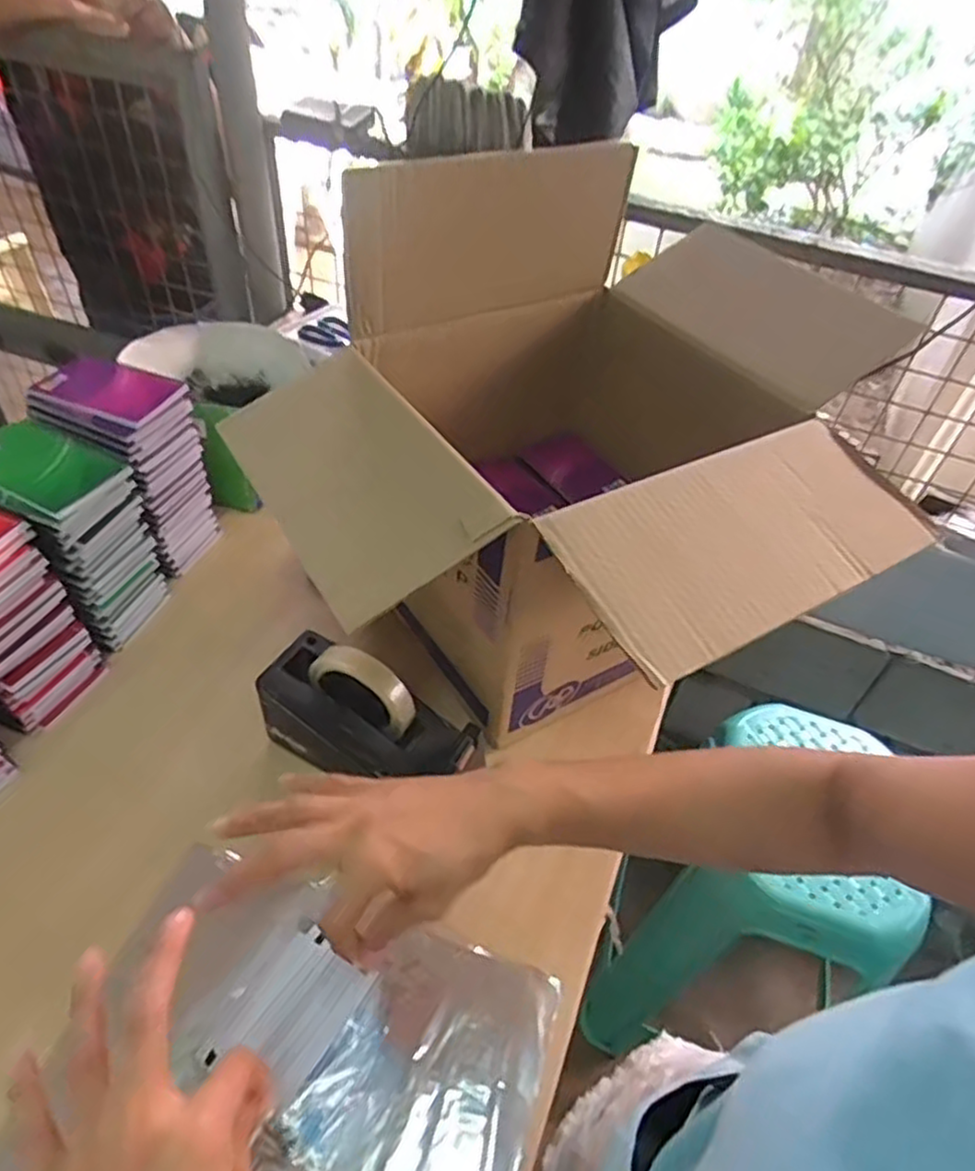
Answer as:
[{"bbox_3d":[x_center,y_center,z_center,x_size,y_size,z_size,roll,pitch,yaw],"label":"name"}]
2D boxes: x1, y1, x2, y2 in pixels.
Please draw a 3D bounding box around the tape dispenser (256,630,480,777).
[{"bbox_3d":[-0.109,0.127,0.656,0.203,0.130,0.080,24,48,16],"label":"tape dispenser"}]

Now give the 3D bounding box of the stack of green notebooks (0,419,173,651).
[{"bbox_3d":[-0.426,-0.053,0.723,0.136,0.202,0.120,22,48,14],"label":"stack of green notebooks"}]

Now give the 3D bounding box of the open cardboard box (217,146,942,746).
[{"bbox_3d":[0.057,-0.105,0.654,0.483,0.370,0.488,-22,52,-25],"label":"open cardboard box"}]

